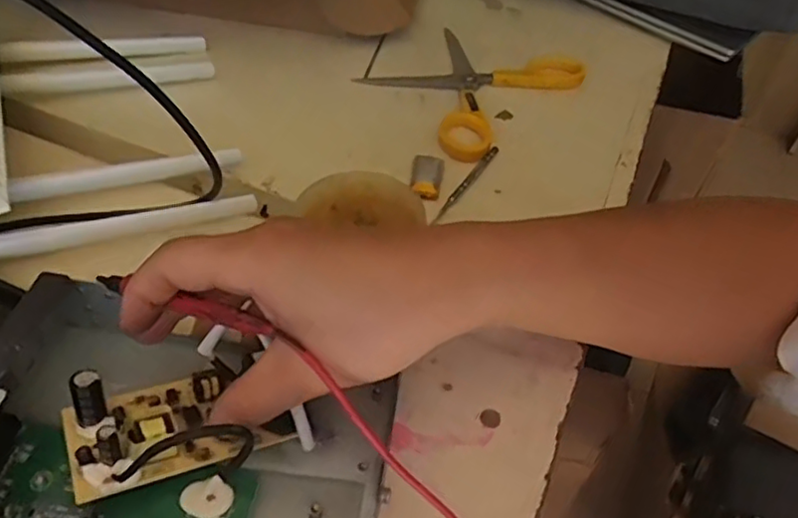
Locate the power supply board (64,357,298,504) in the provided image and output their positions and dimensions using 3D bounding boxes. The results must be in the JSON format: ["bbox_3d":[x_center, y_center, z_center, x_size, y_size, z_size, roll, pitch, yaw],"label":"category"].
[{"bbox_3d":[-0.098,0.068,0.278,0.084,0.032,0.047,-13,50,-19],"label":"power supply board"}]

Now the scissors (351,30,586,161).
[{"bbox_3d":[0.060,-0.149,0.535,0.130,0.012,0.173,37,53,24],"label":"scissors"}]

